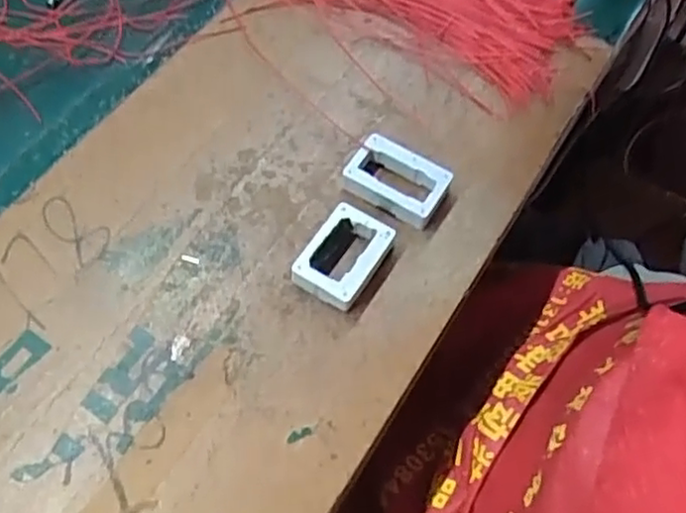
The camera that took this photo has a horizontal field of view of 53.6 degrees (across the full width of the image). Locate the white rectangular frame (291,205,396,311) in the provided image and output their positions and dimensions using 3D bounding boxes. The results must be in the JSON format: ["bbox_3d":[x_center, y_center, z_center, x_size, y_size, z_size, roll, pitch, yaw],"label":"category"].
[{"bbox_3d":[0.001,0.000,0.405,0.039,0.018,0.061,30,63,13],"label":"white rectangular frame"}]

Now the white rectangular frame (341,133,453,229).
[{"bbox_3d":[0.034,-0.048,0.432,0.062,0.017,0.041,30,63,13],"label":"white rectangular frame"}]

